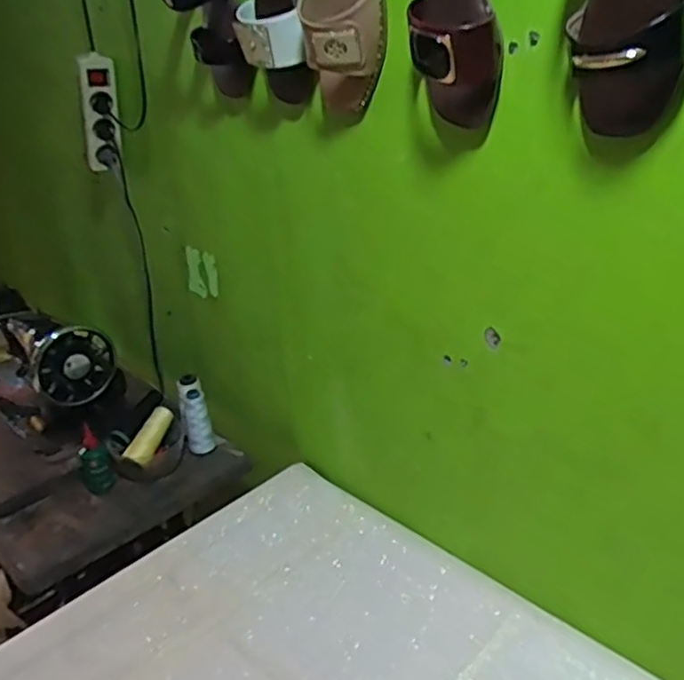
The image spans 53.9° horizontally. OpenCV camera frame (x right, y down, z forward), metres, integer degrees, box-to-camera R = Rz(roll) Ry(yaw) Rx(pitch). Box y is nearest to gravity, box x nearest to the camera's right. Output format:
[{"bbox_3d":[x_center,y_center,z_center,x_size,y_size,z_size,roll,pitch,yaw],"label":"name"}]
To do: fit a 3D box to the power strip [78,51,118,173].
[{"bbox_3d":[-0.391,-0.362,1.093,0.052,0.205,0.033,-21,52,-34],"label":"power strip"}]

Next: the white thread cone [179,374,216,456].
[{"bbox_3d":[-0.254,0.131,1.176,0.048,0.127,0.057,-9,26,-12],"label":"white thread cone"}]

